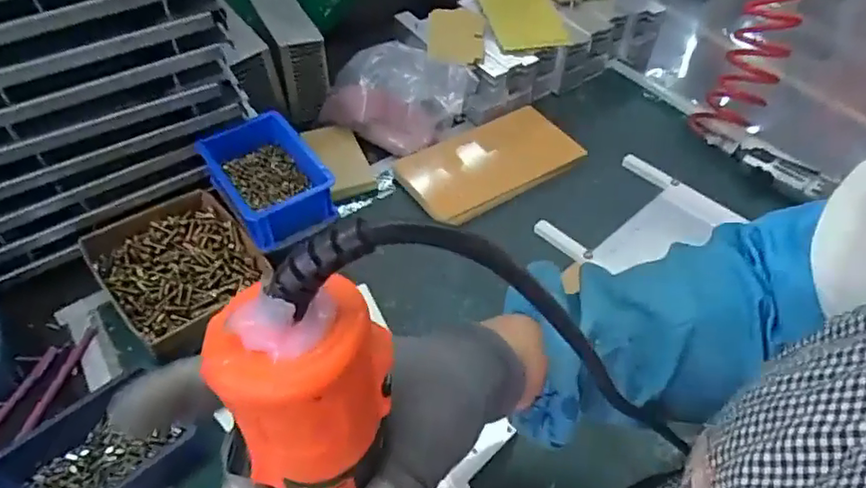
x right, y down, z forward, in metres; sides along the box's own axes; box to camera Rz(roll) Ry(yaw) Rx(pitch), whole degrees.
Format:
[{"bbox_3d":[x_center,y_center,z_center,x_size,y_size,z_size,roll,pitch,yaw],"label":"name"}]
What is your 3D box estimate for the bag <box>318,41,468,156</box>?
[{"bbox_3d":[-0.052,-0.194,0.763,0.193,0.094,0.106,11,51,8],"label":"bag"}]

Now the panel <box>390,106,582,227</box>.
[{"bbox_3d":[0.074,-0.106,0.739,0.215,0.019,0.120,-29,57,-23],"label":"panel"}]

